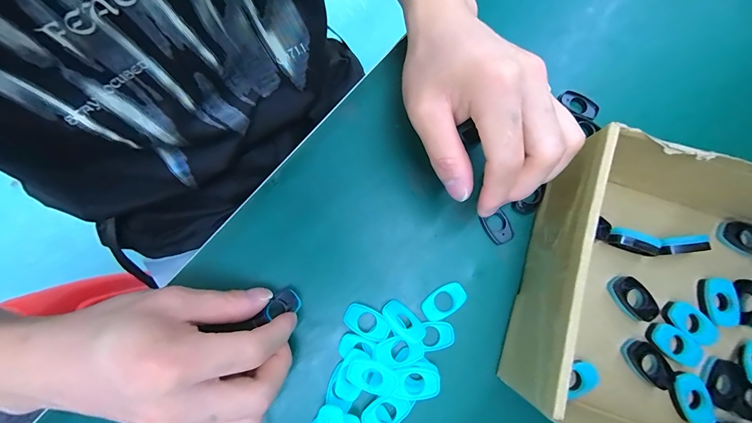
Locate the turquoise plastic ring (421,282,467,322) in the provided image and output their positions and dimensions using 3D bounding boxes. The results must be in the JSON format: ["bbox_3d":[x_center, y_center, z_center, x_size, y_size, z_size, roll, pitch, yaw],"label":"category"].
[{"bbox_3d":[0.048,0.065,0.236,0.033,0.004,0.020,-33,82,-7],"label":"turquoise plastic ring"}]

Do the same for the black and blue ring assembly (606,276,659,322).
[{"bbox_3d":[0.181,0.061,0.235,0.018,0.012,0.035,-34,82,-7],"label":"black and blue ring assembly"}]

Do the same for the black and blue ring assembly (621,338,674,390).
[{"bbox_3d":[0.186,0.105,0.228,0.020,0.009,0.037,-32,82,-7],"label":"black and blue ring assembly"}]

